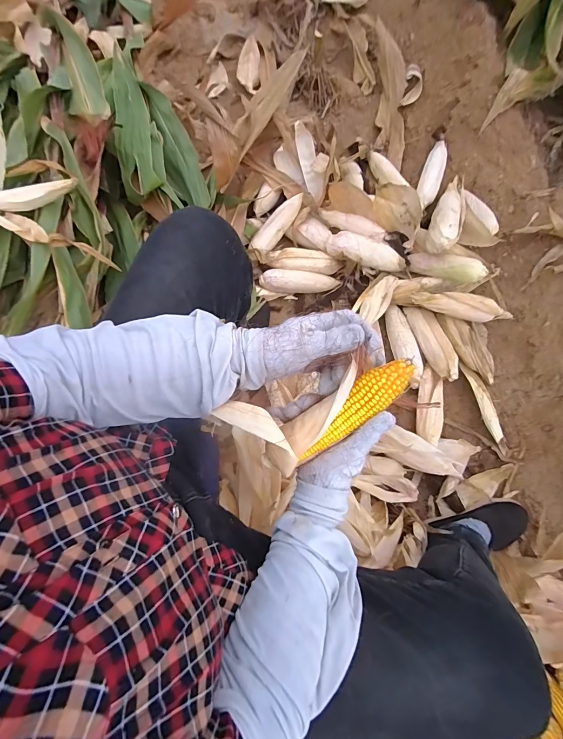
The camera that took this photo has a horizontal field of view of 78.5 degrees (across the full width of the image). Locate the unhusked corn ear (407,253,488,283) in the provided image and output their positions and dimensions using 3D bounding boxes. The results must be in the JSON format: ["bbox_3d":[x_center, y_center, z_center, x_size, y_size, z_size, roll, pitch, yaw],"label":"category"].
[{"bbox_3d":[0.384,-0.244,0.816,0.185,0.052,0.046,26,78,39],"label":"unhusked corn ear"}]

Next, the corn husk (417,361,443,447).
[{"bbox_3d":[0.354,0.084,0.816,0.064,0.036,0.193,16,58,4],"label":"corn husk"}]

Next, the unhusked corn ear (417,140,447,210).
[{"bbox_3d":[0.392,-0.506,0.897,0.054,0.040,0.186,20,79,5],"label":"unhusked corn ear"}]

